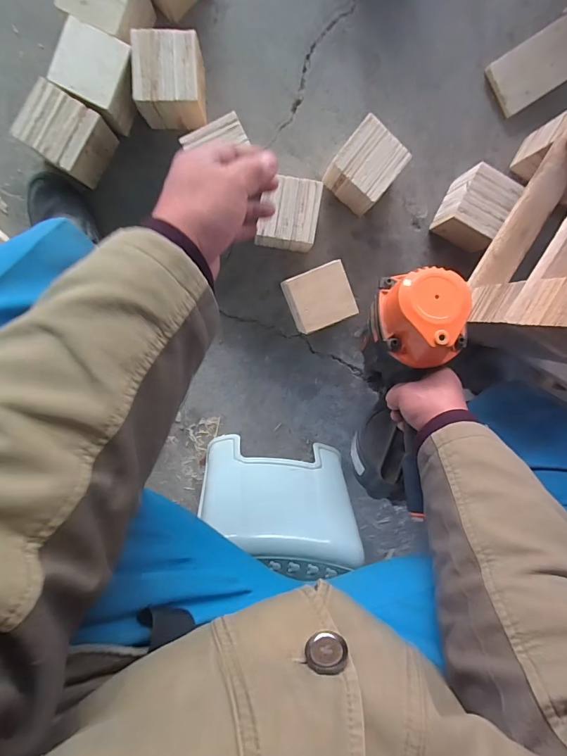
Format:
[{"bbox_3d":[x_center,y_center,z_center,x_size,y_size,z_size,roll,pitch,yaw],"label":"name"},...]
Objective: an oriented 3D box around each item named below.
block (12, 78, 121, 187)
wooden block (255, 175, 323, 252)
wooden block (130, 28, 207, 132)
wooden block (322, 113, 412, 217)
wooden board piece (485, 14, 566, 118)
[{"bbox_3d":[-0.332,-0.372,0.617,0.101,0.096,0.095,30,96,-6],"label":"block"},{"bbox_3d":[0.008,-0.262,0.649,0.094,0.092,0.097,10,97,-3],"label":"wooden block"},{"bbox_3d":[-0.171,-0.447,0.613,0.100,0.093,0.108,-2,98,-2],"label":"wooden block"},{"bbox_3d":[0.132,-0.337,0.646,0.090,0.094,0.097,41,94,-7],"label":"wooden block"},{"bbox_3d":[0.458,-0.545,0.668,0.220,0.020,0.090,-32,98,2],"label":"wooden board piece"}]

